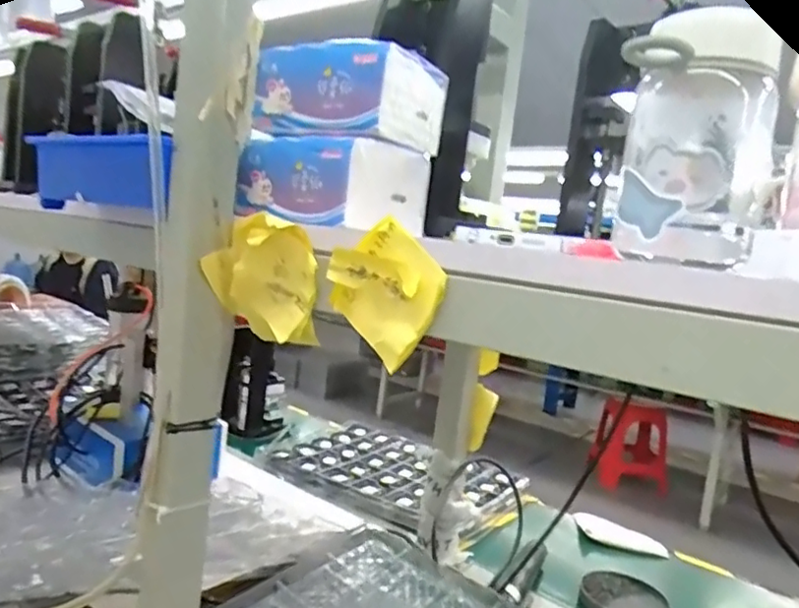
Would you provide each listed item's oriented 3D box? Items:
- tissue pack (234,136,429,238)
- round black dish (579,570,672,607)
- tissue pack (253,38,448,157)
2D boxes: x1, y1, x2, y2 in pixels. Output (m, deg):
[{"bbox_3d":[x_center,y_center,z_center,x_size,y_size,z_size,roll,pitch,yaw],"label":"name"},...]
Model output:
[{"bbox_3d":[-0.058,-0.100,0.514,0.133,0.063,0.097,12,9,41],"label":"tissue pack"},{"bbox_3d":[0.304,0.399,0.818,0.114,0.034,0.099,10,7,30],"label":"round black dish"},{"bbox_3d":[-0.045,-0.173,0.518,0.131,0.074,0.104,11,8,36],"label":"tissue pack"}]

